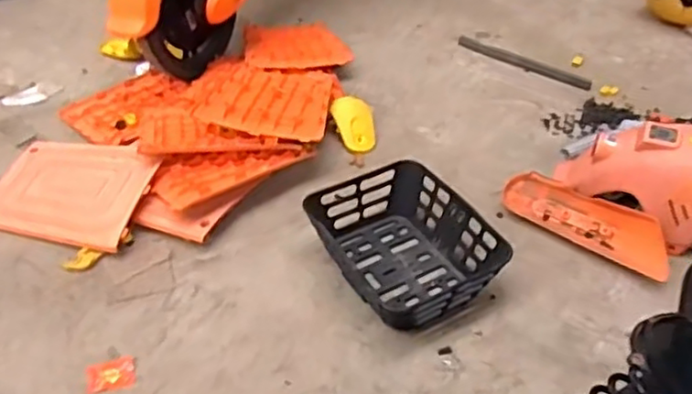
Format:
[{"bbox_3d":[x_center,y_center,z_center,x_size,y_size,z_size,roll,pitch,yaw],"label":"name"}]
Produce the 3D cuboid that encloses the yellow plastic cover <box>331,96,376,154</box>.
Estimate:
[{"bbox_3d":[0.023,-0.171,1.510,0.093,0.018,0.147,-17,76,-15],"label":"yellow plastic cover"}]

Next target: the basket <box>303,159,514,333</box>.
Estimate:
[{"bbox_3d":[0.105,0.079,1.195,0.269,0.108,0.336,-24,48,-26],"label":"basket"}]

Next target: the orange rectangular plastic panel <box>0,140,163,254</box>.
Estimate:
[{"bbox_3d":[-0.561,-0.020,1.319,0.325,0.022,0.250,7,52,14],"label":"orange rectangular plastic panel"}]

